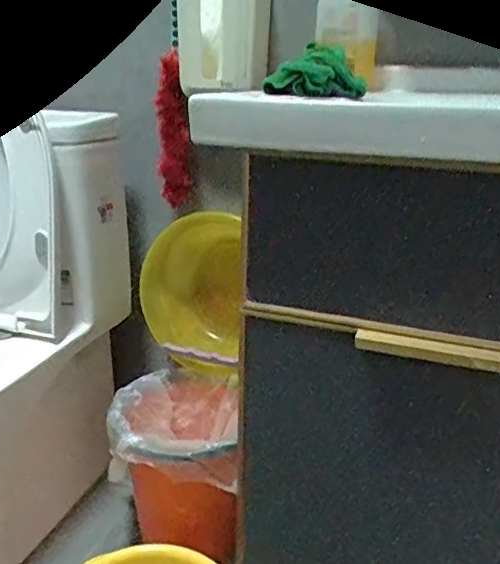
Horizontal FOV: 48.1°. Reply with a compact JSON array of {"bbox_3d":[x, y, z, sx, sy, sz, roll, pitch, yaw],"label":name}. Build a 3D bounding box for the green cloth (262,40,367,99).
[{"bbox_3d":[0.078,-0.249,0.656,0.110,0.056,0.076,6,23,13],"label":"green cloth"}]

